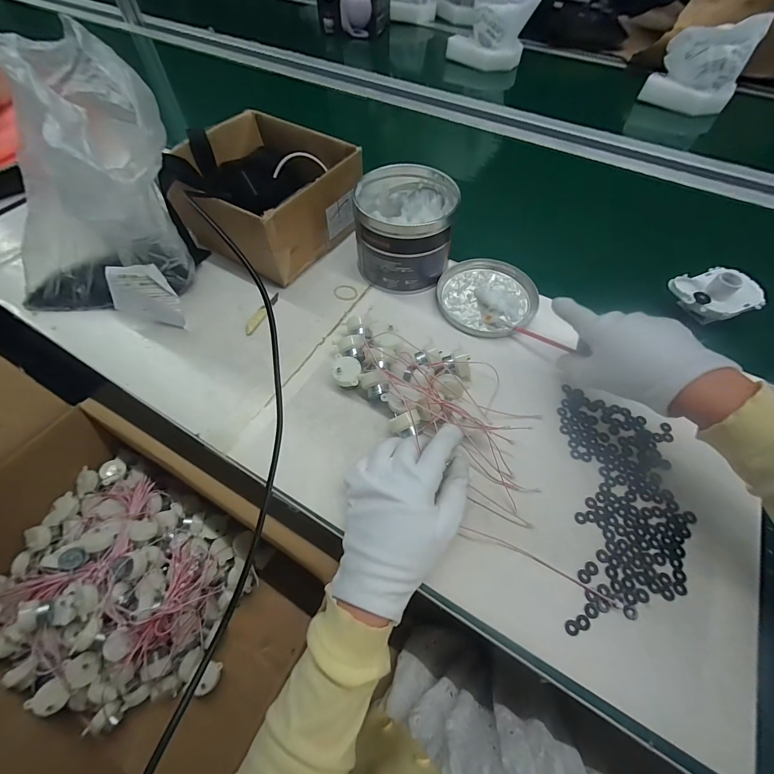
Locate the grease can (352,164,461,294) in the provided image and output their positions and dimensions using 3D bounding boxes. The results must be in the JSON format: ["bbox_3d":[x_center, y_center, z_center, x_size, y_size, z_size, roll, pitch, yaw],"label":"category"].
[{"bbox_3d":[0.025,-0.210,0.468,0.126,0.103,0.133,0,59,-1],"label":"grease can"}]

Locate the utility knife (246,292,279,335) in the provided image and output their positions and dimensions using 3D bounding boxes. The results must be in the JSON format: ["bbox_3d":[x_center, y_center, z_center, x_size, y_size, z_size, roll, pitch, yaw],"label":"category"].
[{"bbox_3d":[-0.162,-0.096,0.456,0.017,0.004,0.072,21,61,11],"label":"utility knife"}]

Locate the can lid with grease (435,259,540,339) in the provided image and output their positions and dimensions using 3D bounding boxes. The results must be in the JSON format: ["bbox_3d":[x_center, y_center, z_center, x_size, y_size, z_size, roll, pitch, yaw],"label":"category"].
[{"bbox_3d":[0.133,-0.123,0.473,0.133,0.016,0.127,0,59,-1],"label":"can lid with grease"}]

